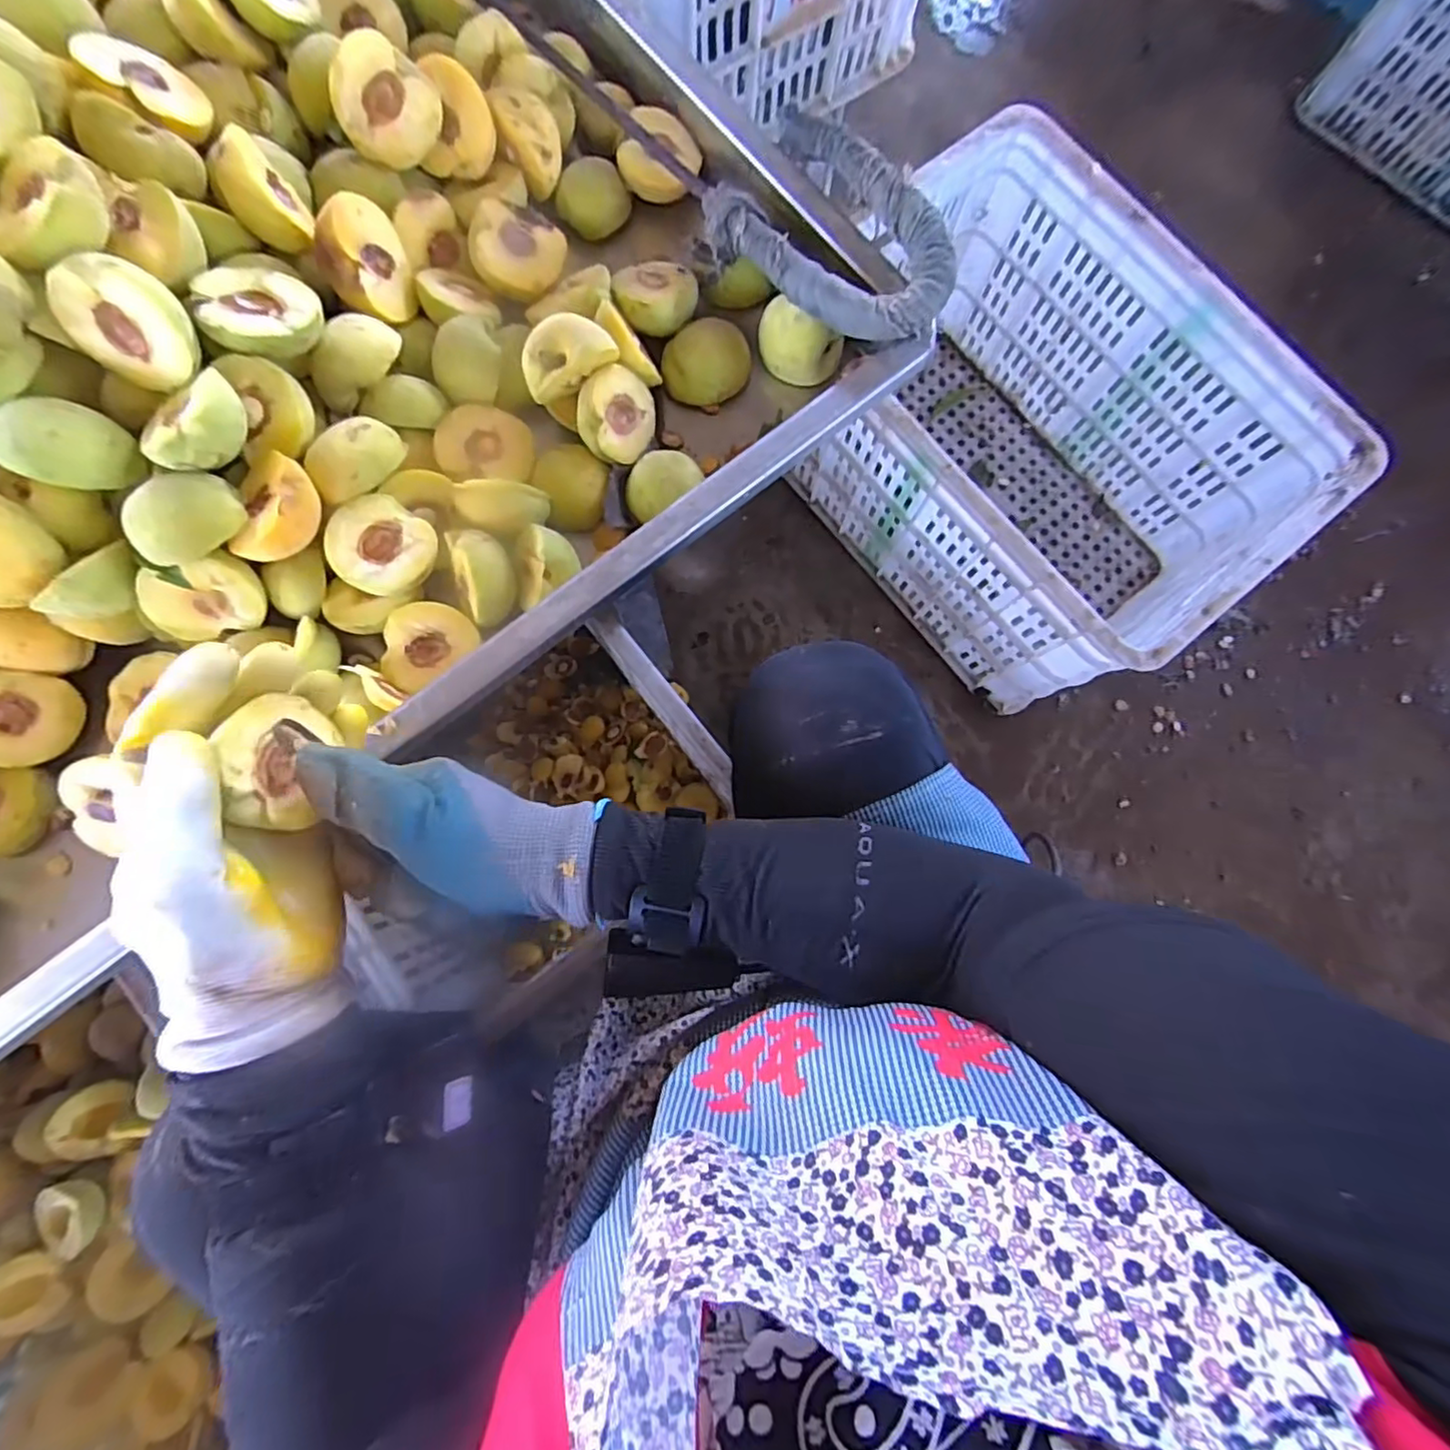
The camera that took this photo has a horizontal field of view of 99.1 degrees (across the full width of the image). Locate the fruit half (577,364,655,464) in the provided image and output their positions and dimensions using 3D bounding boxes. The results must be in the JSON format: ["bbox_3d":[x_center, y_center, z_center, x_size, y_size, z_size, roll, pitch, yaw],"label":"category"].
[{"bbox_3d":[-0.076,-0.205,0.416,0.029,0.053,0.058,13,99,39],"label":"fruit half"}]

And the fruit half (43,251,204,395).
[{"bbox_3d":[-0.312,-0.214,0.328,0.058,0.058,0.027,-19,50,19],"label":"fruit half"}]

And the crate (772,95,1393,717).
[{"bbox_3d":[0.346,-0.323,0.745,0.355,0.293,0.509,-40,84,-8],"label":"crate"}]

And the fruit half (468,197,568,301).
[{"bbox_3d":[-0.145,-0.327,0.431,0.061,0.028,0.061,1,87,-28],"label":"fruit half"}]

